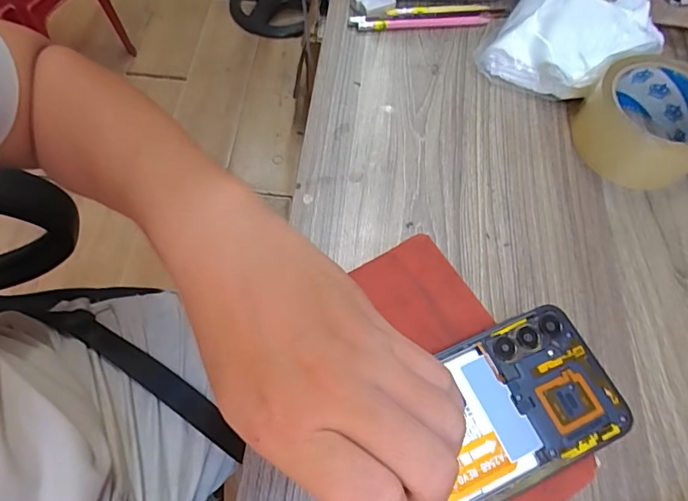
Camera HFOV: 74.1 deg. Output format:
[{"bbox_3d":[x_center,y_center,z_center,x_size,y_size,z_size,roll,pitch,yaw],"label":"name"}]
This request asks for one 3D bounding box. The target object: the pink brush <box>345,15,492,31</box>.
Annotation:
[{"bbox_3d":[0.072,-0.216,0.433,0.132,0.008,0.011,-2,63,-4],"label":"pink brush"}]

